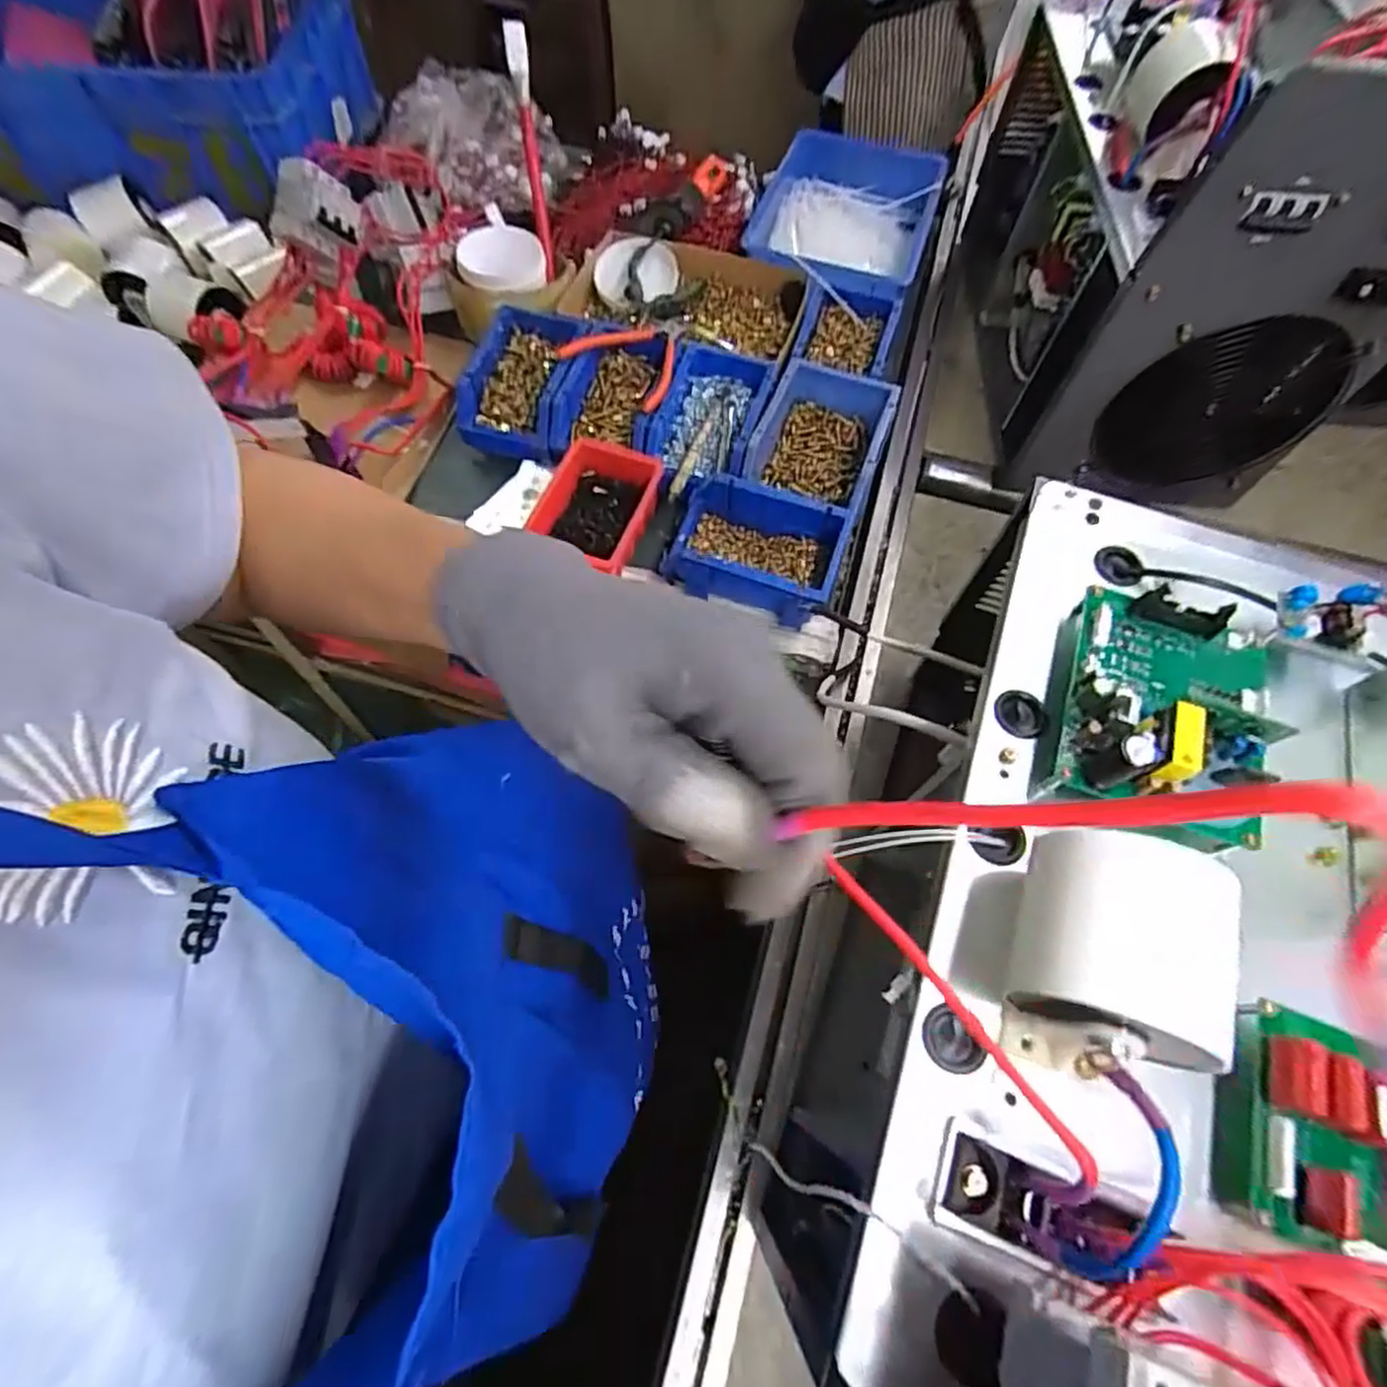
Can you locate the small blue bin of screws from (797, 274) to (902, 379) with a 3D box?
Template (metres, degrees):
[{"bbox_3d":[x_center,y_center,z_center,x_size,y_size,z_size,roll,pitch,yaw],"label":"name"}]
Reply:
[{"bbox_3d":[0.172,-0.400,0.784,0.101,0.050,0.147,17,65,7],"label":"small blue bin of screws"}]

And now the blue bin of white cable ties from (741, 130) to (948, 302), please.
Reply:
[{"bbox_3d":[0.188,-0.606,0.894,0.223,0.080,0.319,18,65,7],"label":"blue bin of white cable ties"}]

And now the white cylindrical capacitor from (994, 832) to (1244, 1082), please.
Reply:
[{"bbox_3d":[0.170,0.108,0.286,0.072,0.083,0.090,25,66,10],"label":"white cylindrical capacitor"}]

